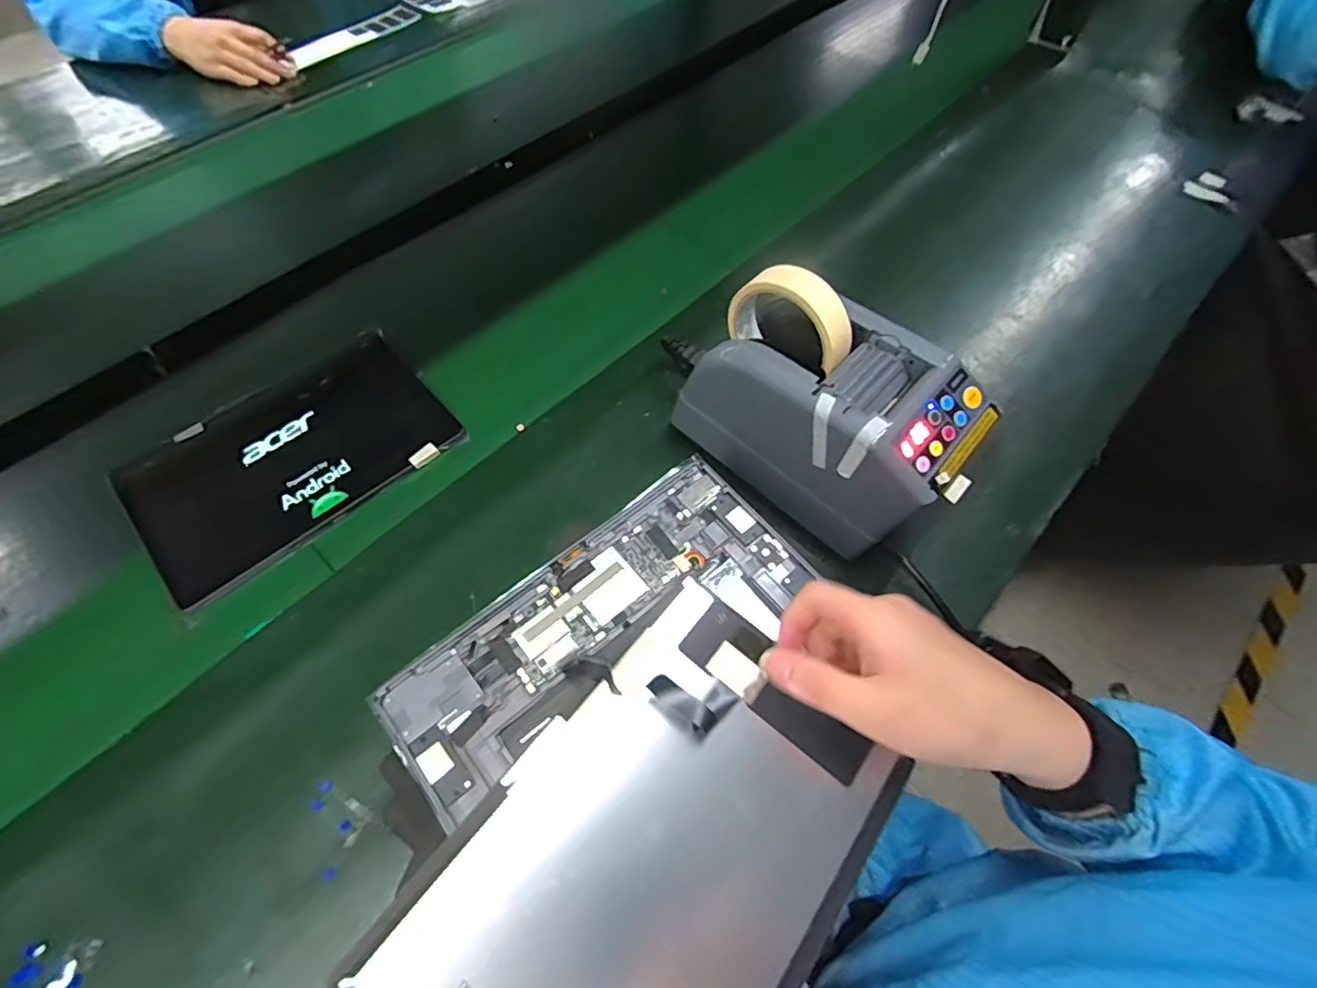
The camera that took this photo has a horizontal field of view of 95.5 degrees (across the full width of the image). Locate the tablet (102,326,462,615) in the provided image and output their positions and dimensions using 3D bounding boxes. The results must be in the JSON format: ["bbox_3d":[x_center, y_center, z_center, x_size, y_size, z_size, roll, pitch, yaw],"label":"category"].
[{"bbox_3d":[-0.319,-0.038,0.523,0.249,0.014,0.166,-36,67,-20],"label":"tablet"}]

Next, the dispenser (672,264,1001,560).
[{"bbox_3d":[0.124,-0.066,0.456,0.217,0.159,0.117,37,65,19],"label":"dispenser"}]

